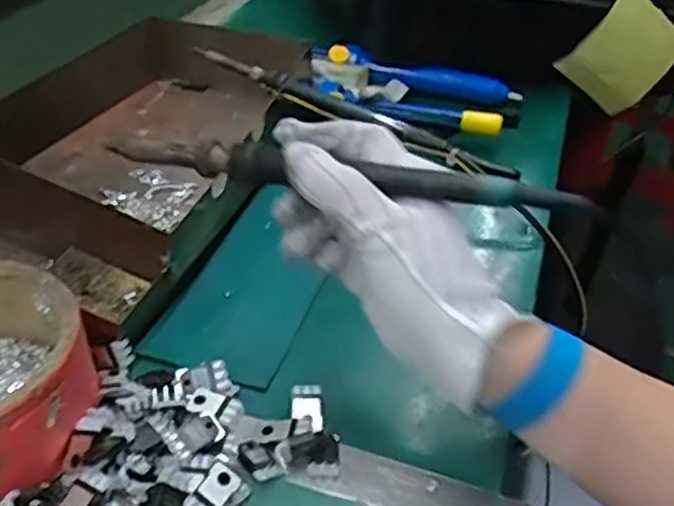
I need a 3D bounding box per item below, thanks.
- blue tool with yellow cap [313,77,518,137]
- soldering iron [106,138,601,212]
[{"bbox_3d":[0.064,-0.128,0.633,0.180,0.020,0.019,16,39,14],"label":"blue tool with yellow cap"},{"bbox_3d":[-0.003,-0.038,0.341,0.232,0.018,0.020,9,38,14],"label":"soldering iron"}]

